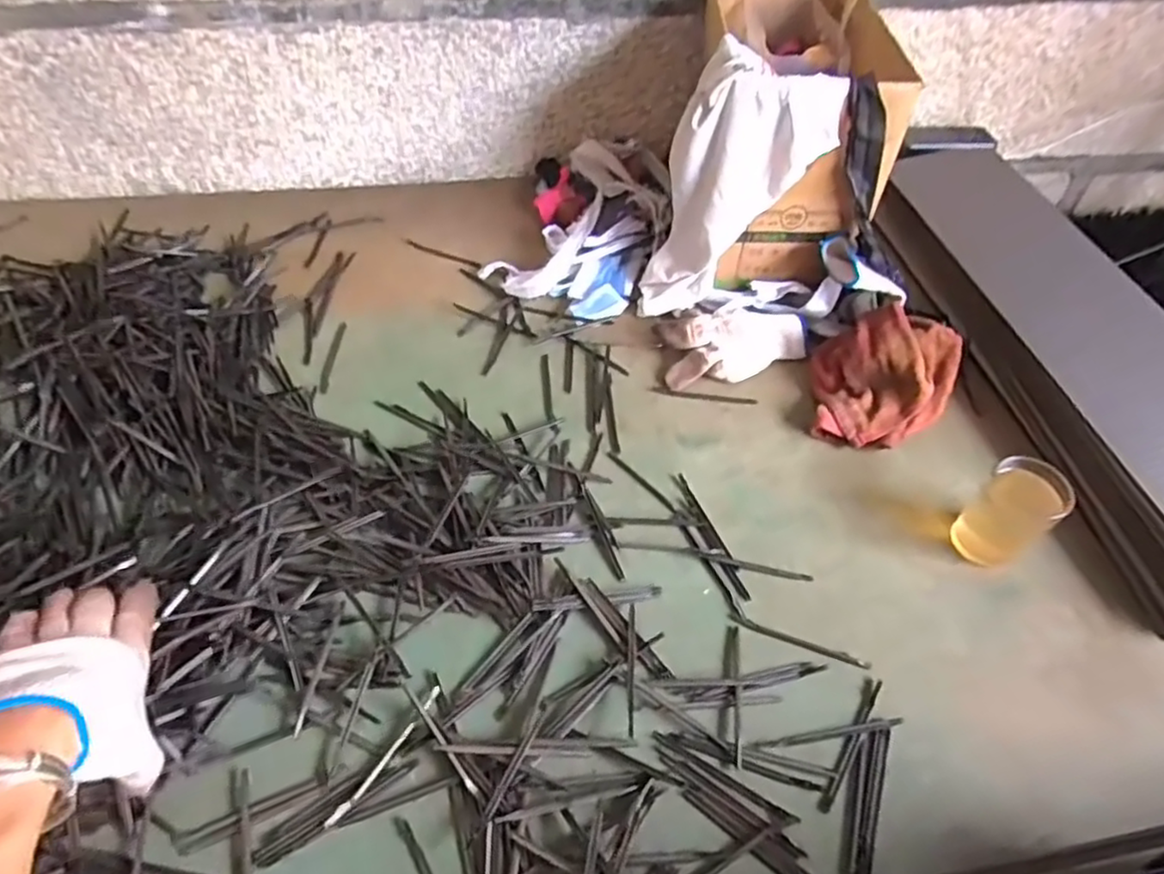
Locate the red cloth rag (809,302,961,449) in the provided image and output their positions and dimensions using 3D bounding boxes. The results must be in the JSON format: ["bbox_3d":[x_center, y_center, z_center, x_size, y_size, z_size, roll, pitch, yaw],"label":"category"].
[{"bbox_3d":[0.290,-0.062,0.648,0.127,0.079,0.155,24,54,17],"label":"red cloth rag"}]

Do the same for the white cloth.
[{"bbox_3d":[0.147,-0.249,0.687,0.156,0.245,0.097,-4,51,-5],"label":"white cloth"}]

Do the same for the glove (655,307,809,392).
[{"bbox_3d":[0.153,-0.104,0.699,0.156,0.038,0.089,-17,53,-15],"label":"glove"}]

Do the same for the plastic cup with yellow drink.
[{"bbox_3d":[0.334,0.065,0.531,0.054,0.083,0.056,-33,58,-25],"label":"plastic cup with yellow drink"}]

